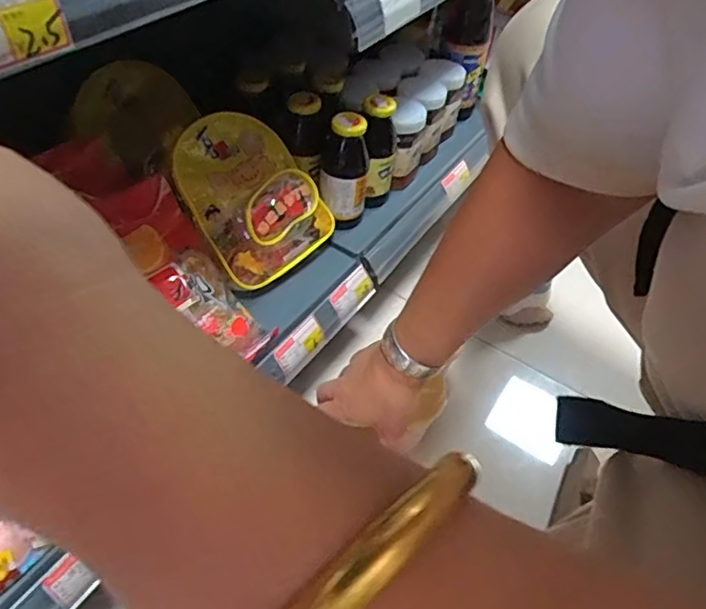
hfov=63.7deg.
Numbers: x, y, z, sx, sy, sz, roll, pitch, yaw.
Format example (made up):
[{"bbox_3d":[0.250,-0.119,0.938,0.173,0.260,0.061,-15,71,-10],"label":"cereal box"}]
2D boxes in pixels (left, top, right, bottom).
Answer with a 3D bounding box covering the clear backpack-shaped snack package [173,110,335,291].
[{"bbox_3d":[-0.106,-0.125,0.634,0.153,0.051,0.186,-44,110,-28],"label":"clear backpack-shaped snack package"}]

